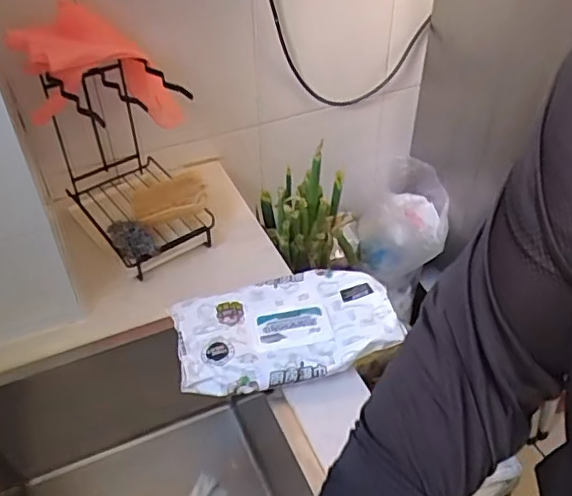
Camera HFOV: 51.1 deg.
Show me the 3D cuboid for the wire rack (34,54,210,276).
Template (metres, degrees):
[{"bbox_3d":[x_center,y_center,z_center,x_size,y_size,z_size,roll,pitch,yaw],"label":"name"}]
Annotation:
[{"bbox_3d":[-0.214,-0.125,0.800,0.143,0.247,0.212,-23,47,-22],"label":"wire rack"}]

